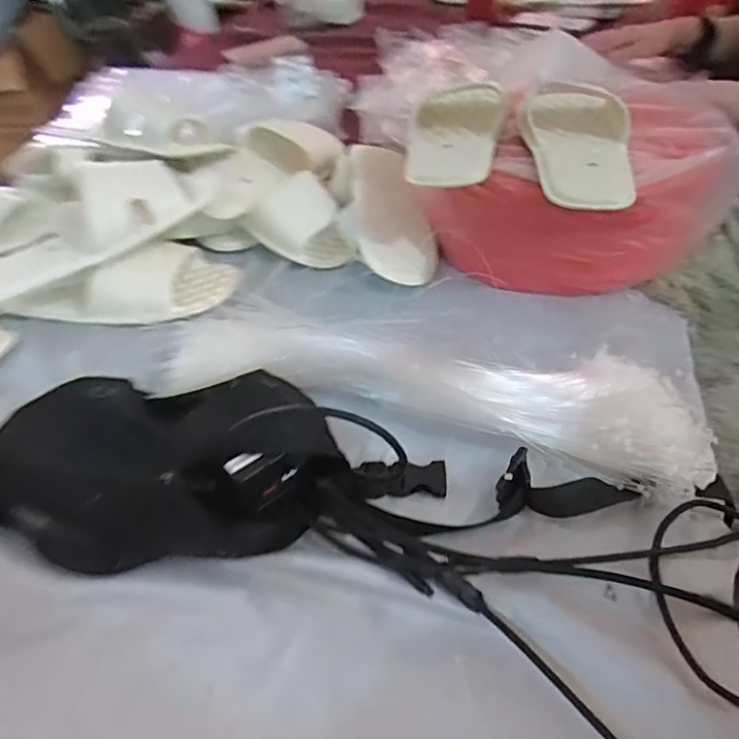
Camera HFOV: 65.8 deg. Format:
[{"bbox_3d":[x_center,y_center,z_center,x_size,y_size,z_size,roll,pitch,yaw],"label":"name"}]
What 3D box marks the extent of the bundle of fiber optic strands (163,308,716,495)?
[{"bbox_3d":[0.037,0.004,0.479,0.438,0.042,0.126,11,46,15],"label":"bundle of fiber optic strands"}]

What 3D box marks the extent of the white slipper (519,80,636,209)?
[{"bbox_3d":[0.200,-0.226,0.553,0.102,0.041,0.224,6,45,10],"label":"white slipper"}]

